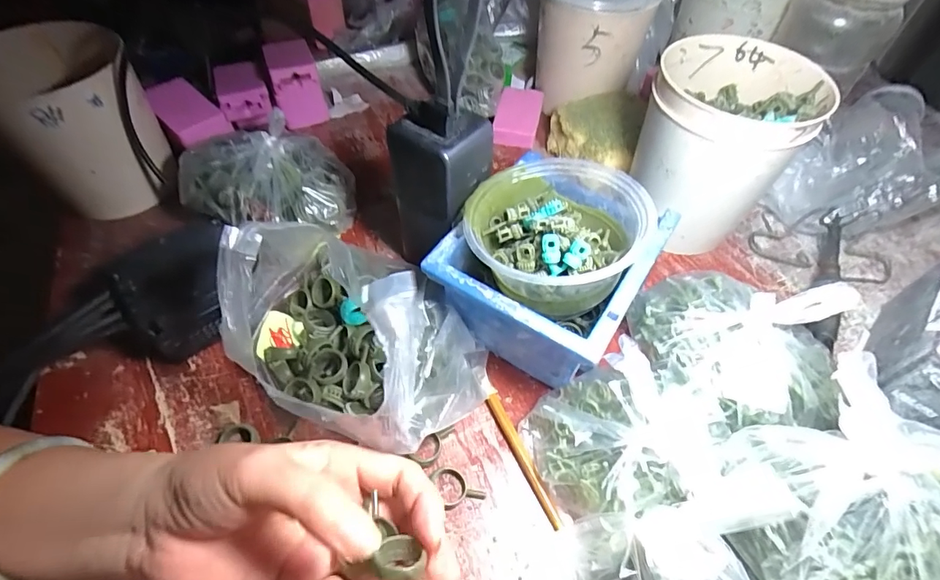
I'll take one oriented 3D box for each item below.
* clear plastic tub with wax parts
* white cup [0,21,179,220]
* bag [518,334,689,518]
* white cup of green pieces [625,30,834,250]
[{"bbox_3d":[0.055,-0.033,0.307,0.108,0.063,0.116,1,53,-1],"label":"clear plastic tub with wax parts"},{"bbox_3d":[-0.314,-0.132,0.379,0.099,0.124,0.095,1,53,-1],"label":"white cup"},{"bbox_3d":[0.083,0.090,0.278,0.086,0.052,0.085,-13,55,-10],"label":"bag"},{"bbox_3d":[0.194,-0.112,0.374,0.110,0.128,0.112,1,53,-1],"label":"white cup of green pieces"}]

